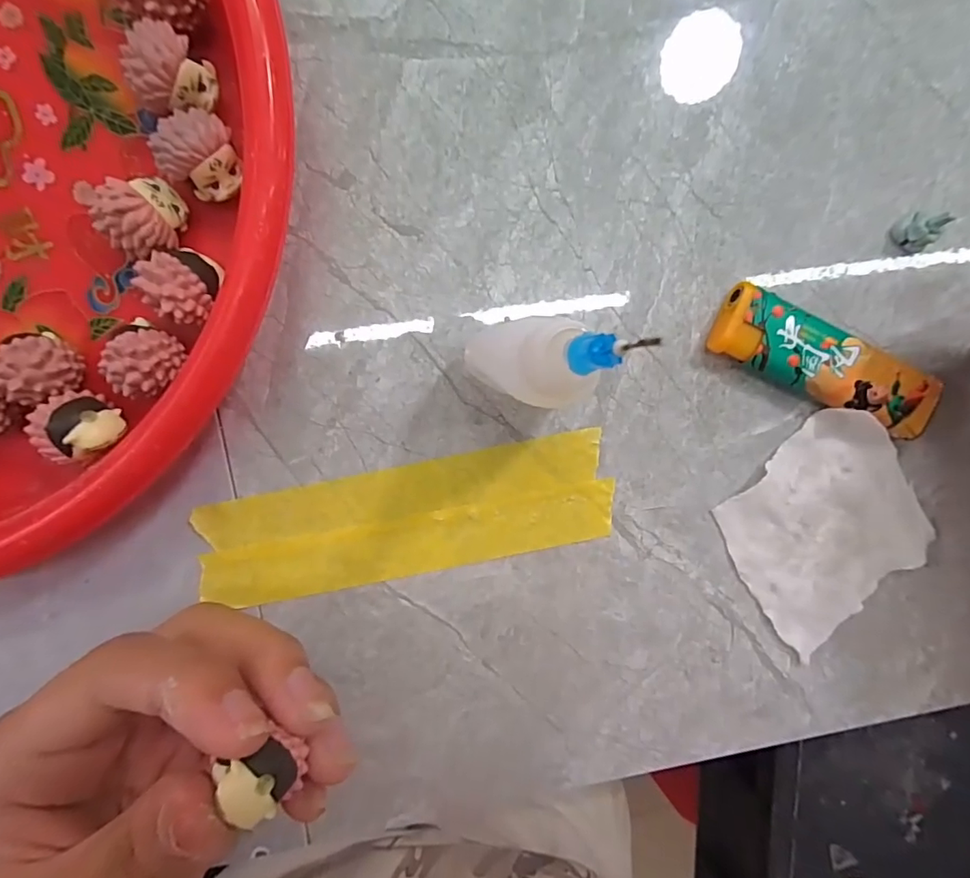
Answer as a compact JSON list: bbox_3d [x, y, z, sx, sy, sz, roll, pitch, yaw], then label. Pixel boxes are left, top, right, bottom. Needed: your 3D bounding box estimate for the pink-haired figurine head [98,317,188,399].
[{"bbox_3d":[-0.092,-0.021,0.136,0.015,0.018,0.019,37,92,-8],"label":"pink-haired figurine head"}]

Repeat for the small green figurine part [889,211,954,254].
[{"bbox_3d":[0.139,-0.066,0.159,0.009,0.012,0.009,11,96,-7],"label":"small green figurine part"}]

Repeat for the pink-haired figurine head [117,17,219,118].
[{"bbox_3d":[-0.081,-0.093,0.128,0.018,0.020,0.017,-1,97,-5],"label":"pink-haired figurine head"}]

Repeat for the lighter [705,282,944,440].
[{"bbox_3d":[0.110,-0.024,0.162,0.077,0.011,0.022,23,94,-8],"label":"lighter"}]

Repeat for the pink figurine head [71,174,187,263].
[{"bbox_3d":[-0.090,-0.058,0.132,0.019,0.020,0.018,-1,97,-5],"label":"pink figurine head"}]

